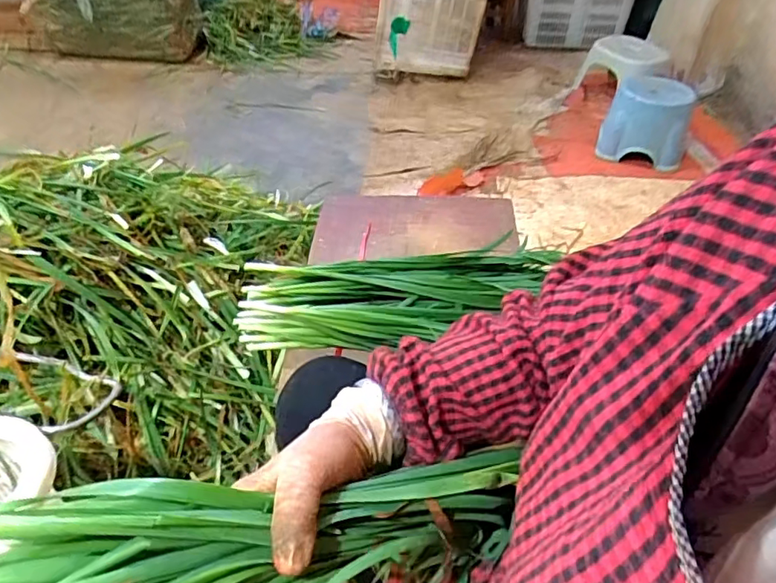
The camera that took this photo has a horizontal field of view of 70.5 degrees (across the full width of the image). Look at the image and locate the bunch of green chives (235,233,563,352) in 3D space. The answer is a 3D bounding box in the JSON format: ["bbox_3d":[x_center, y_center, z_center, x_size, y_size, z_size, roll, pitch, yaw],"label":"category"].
[{"bbox_3d":[0.029,0.000,0.762,0.461,0.054,0.183,-9,44,-12],"label":"bunch of green chives"}]

